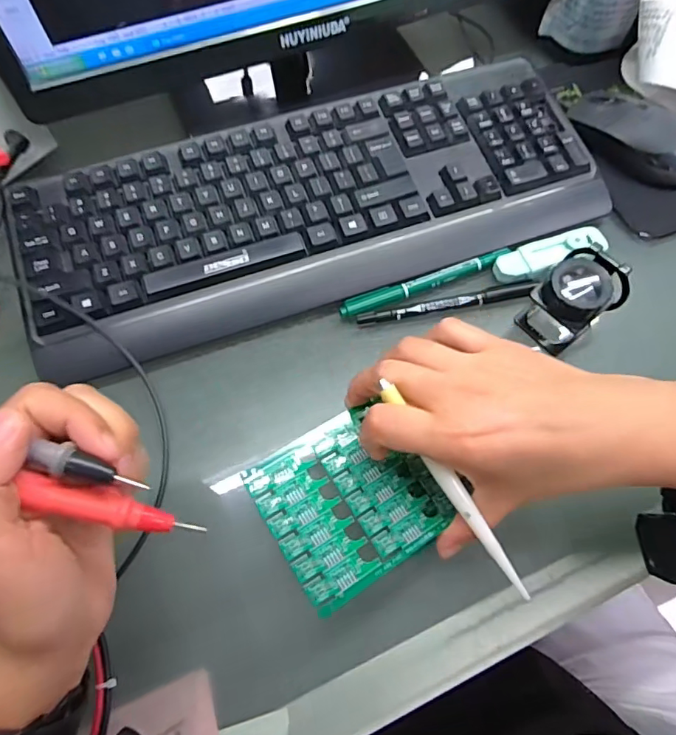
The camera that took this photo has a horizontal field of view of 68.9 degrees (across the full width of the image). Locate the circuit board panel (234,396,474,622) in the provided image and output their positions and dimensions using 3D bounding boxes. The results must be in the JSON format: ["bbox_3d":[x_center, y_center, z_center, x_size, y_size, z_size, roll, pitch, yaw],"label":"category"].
[{"bbox_3d":[0.007,0.073,0.279,0.092,0.004,0.087,-28,70,-18],"label":"circuit board panel"}]

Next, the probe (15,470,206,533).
[{"bbox_3d":[-0.126,0.046,0.189,0.145,0.018,0.015,18,65,-16],"label":"probe"}]

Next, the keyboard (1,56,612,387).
[{"bbox_3d":[-0.014,-0.126,0.372,0.429,0.033,0.152,-18,67,-9],"label":"keyboard"}]

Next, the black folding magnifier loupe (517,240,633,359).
[{"bbox_3d":[0.158,-0.048,0.332,0.055,0.049,0.044,-38,71,-16],"label":"black folding magnifier loupe"}]

